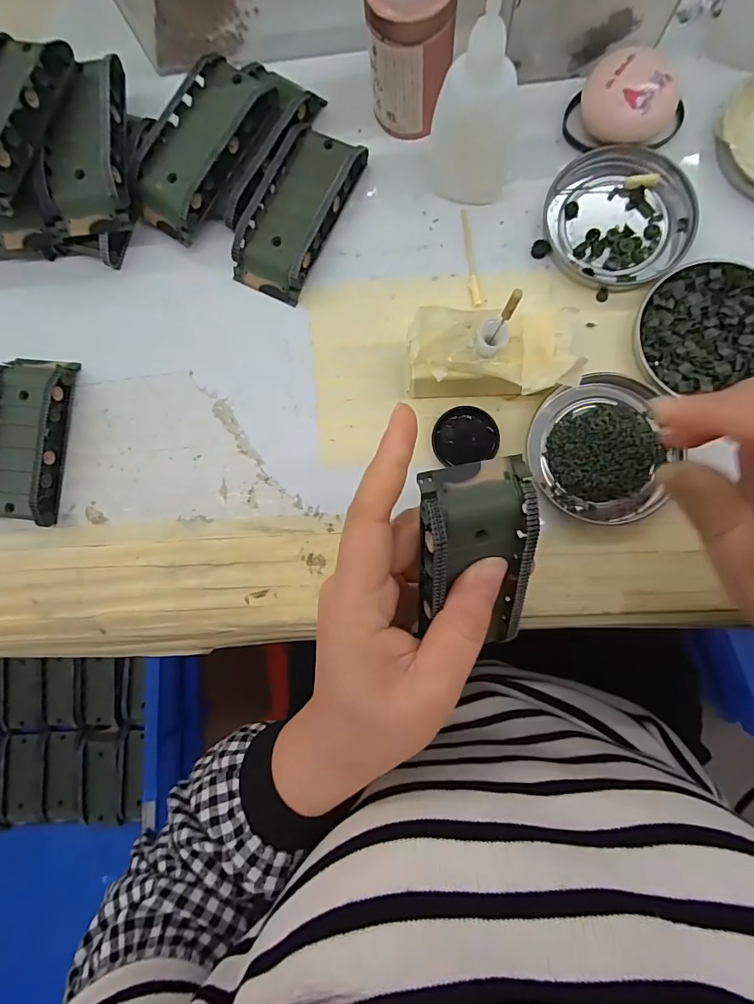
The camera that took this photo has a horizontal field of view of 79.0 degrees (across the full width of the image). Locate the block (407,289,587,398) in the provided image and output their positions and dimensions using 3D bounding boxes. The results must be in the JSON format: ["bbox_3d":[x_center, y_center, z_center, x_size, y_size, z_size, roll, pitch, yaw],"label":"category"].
[{"bbox_3d":[0.057,-0.075,0.237,0.081,0.044,0.047,-7,86,4],"label":"block"}]

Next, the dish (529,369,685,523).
[{"bbox_3d":[0.119,-0.028,0.244,0.068,0.011,0.078,-16,86,3],"label":"dish"}]

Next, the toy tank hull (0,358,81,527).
[{"bbox_3d":[-0.209,-0.038,0.268,0.044,0.017,0.096,5,87,4],"label":"toy tank hull"}]

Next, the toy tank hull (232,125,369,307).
[{"bbox_3d":[-0.047,-0.169,0.265,0.045,0.018,0.097,27,89,5],"label":"toy tank hull"}]

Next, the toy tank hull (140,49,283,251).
[{"bbox_3d":[-0.101,-0.203,0.264,0.048,0.024,0.095,34,90,5],"label":"toy tank hull"}]

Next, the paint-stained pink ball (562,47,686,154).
[{"bbox_3d":[0.137,-0.216,0.250,0.055,0.023,0.043,38,89,6],"label":"paint-stained pink ball"}]

